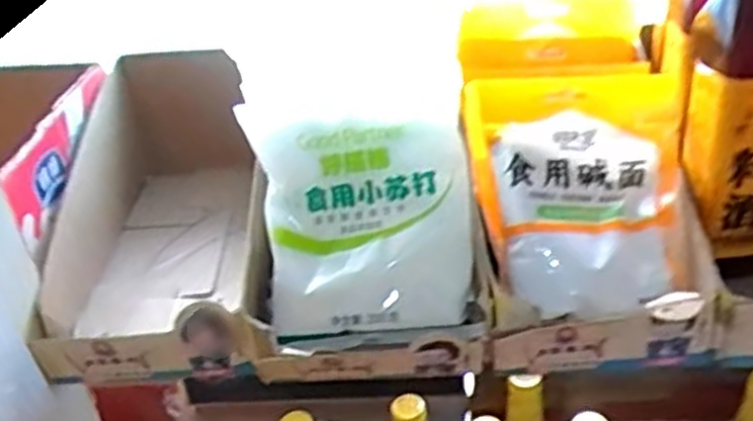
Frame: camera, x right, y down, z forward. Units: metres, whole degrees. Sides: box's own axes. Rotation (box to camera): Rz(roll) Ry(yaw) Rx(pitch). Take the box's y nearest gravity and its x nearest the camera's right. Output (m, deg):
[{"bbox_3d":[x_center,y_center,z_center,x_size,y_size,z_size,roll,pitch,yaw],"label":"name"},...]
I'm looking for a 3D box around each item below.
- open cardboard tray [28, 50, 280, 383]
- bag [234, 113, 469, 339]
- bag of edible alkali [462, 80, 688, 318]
[{"bbox_3d":[-0.149,-0.017,0.527,0.132,0.141,0.288,-9,34,-3],"label":"open cardboard tray"},{"bbox_3d":[-0.004,0.008,0.482,0.126,0.132,0.032,-5,-8,1],"label":"bag"},{"bbox_3d":[0.140,-0.014,0.486,0.149,0.038,0.162,-5,73,-7],"label":"bag of edible alkali"}]

